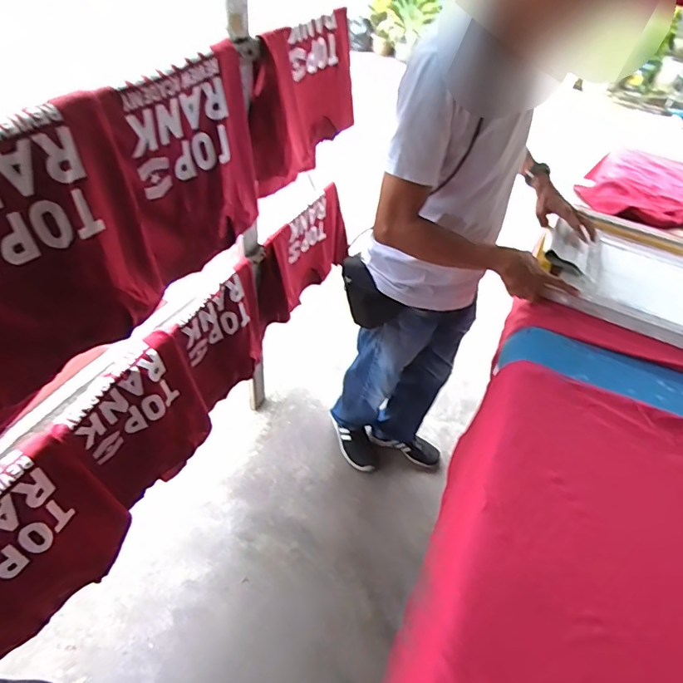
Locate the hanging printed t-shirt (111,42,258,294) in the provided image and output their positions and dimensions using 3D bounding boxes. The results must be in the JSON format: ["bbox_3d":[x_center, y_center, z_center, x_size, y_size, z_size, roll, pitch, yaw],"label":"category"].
[{"bbox_3d":[-0.285,-0.323,0.906,0.074,0.361,0.373,21,46,11],"label":"hanging printed t-shirt"}]

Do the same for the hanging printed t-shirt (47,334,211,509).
[{"bbox_3d":[-0.437,0.196,1.058,0.115,0.334,0.305,17,45,10],"label":"hanging printed t-shirt"}]

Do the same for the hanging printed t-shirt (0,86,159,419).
[{"bbox_3d":[-0.405,-0.138,0.684,0.094,0.339,0.370,18,45,9],"label":"hanging printed t-shirt"}]

